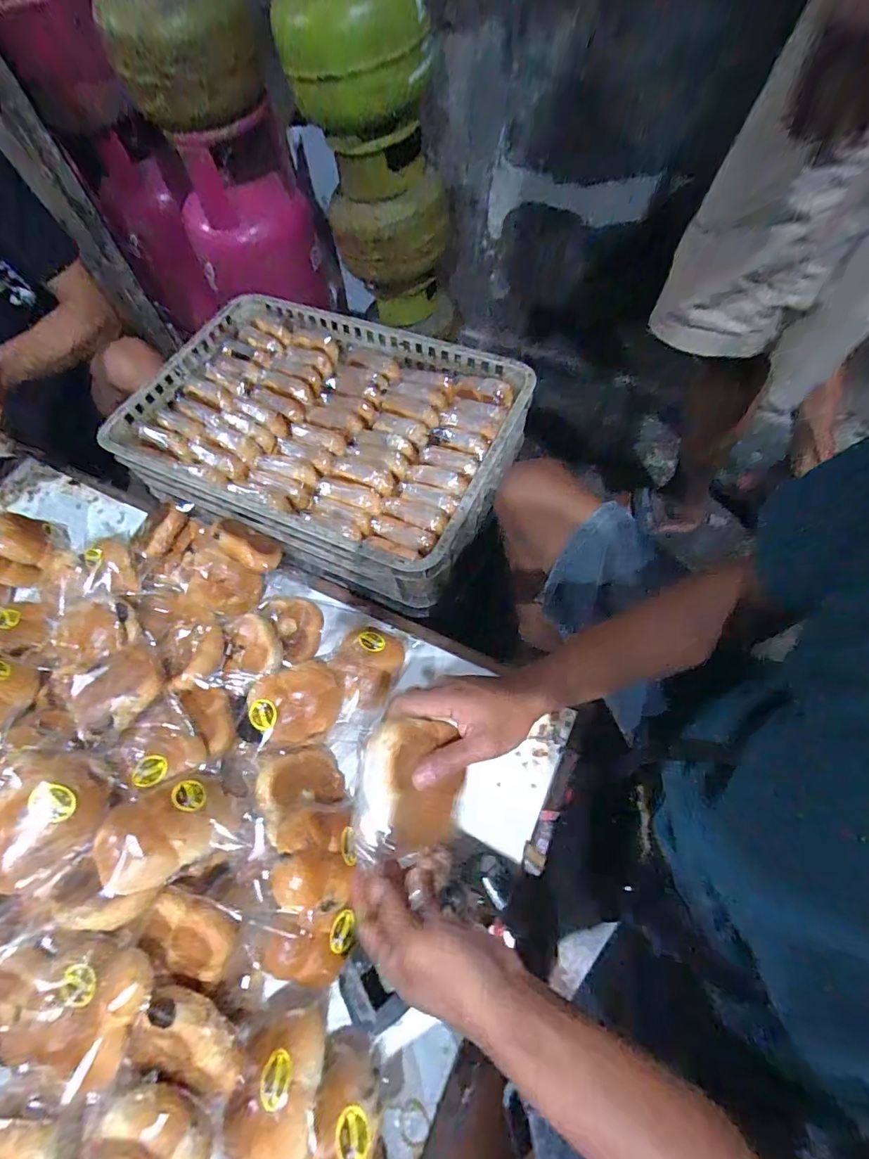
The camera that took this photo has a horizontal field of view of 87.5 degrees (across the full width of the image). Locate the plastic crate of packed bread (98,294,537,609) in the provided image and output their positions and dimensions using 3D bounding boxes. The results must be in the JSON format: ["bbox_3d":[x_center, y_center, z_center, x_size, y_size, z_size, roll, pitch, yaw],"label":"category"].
[{"bbox_3d":[-0.180,-0.241,0.769,0.597,0.130,0.411,24,67,15],"label":"plastic crate of packed bread"}]

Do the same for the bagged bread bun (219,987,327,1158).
[{"bbox_3d":[-0.155,0.500,0.455,0.088,0.059,0.114,-3,63,2],"label":"bagged bread bun"}]

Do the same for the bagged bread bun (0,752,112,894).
[{"bbox_3d":[-0.406,0.248,0.467,0.096,0.062,0.118,15,65,11],"label":"bagged bread bun"}]

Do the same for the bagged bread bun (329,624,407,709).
[{"bbox_3d":[-0.100,0.125,0.681,0.093,0.044,0.124,24,67,15],"label":"bagged bread bun"}]

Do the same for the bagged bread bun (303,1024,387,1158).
[{"bbox_3d":[-0.089,0.547,0.452,0.086,0.093,0.114,7,64,7],"label":"bagged bread bun"}]

